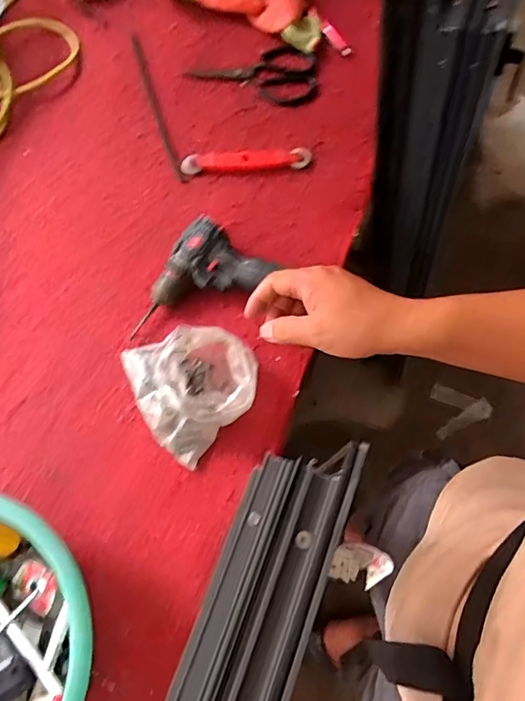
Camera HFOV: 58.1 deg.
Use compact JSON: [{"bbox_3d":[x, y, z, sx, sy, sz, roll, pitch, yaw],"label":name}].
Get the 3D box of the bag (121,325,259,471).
[{"bbox_3d":[-0.099,0.034,0.611,0.159,0.079,0.174,-44,77,-12],"label":"bag"}]

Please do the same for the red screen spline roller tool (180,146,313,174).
[{"bbox_3d":[-0.026,-0.302,0.740,0.200,0.021,0.035,-6,72,-1],"label":"red screen spline roller tool"}]

